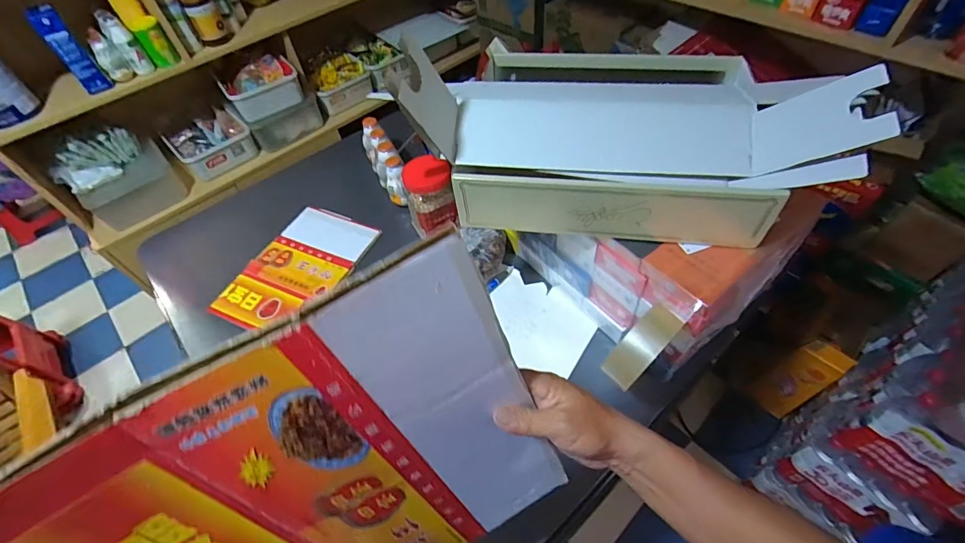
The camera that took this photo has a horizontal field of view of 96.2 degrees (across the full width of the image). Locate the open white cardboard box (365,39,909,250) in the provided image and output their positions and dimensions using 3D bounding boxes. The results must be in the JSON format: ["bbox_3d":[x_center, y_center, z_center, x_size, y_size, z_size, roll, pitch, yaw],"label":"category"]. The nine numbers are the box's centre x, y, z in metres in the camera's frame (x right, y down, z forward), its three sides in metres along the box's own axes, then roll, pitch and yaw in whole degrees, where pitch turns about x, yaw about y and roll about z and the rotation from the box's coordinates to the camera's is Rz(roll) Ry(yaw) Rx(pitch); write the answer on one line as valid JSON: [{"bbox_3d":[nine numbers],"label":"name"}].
[{"bbox_3d":[0.186,-0.168,0.585,0.539,0.212,0.166,0,53,5],"label":"open white cardboard box"}]

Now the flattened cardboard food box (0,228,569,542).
[{"bbox_3d":[-0.096,0.169,0.333,0.301,0.324,0.010,-29,39,-8],"label":"flattened cardboard food box"}]

